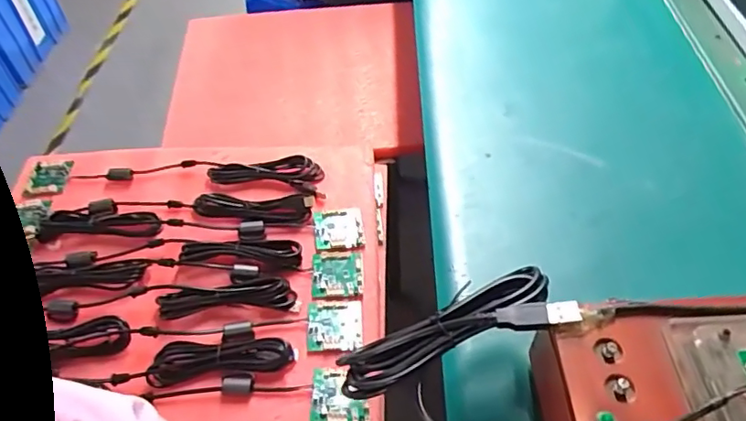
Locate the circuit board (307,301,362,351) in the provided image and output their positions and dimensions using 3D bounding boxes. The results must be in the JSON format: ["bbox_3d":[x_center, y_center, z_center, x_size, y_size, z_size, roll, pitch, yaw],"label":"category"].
[{"bbox_3d":[-0.042,0.128,0.605,0.061,0.007,0.058,-4,50,1],"label":"circuit board"}]

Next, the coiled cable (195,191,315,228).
[{"bbox_3d":[-0.151,-0.004,0.693,0.150,0.018,0.047,1,50,5],"label":"coiled cable"}]

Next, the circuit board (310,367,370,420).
[{"bbox_3d":[-0.033,0.188,0.554,0.058,0.010,0.056,-2,50,3],"label":"circuit board"}]

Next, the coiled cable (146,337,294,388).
[{"bbox_3d":[-0.158,0.153,0.569,0.143,0.019,0.041,-7,50,-2],"label":"coiled cable"}]

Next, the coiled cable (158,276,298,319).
[{"bbox_3d":[-0.164,0.097,0.617,0.148,0.024,0.041,-7,50,-2],"label":"coiled cable"}]

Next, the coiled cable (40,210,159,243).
[{"bbox_3d":[-0.339,0.012,0.681,0.152,0.026,0.038,-2,50,3],"label":"coiled cable"}]

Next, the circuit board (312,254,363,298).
[{"bbox_3d":[-0.041,0.075,0.644,0.059,0.008,0.055,-6,50,-1],"label":"circuit board"}]

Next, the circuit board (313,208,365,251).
[{"bbox_3d":[-0.043,0.023,0.680,0.060,0.011,0.055,-8,50,-3],"label":"circuit board"}]

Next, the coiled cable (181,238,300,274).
[{"bbox_3d":[-0.154,0.050,0.648,0.138,0.020,0.036,0,50,4],"label":"coiled cable"}]

